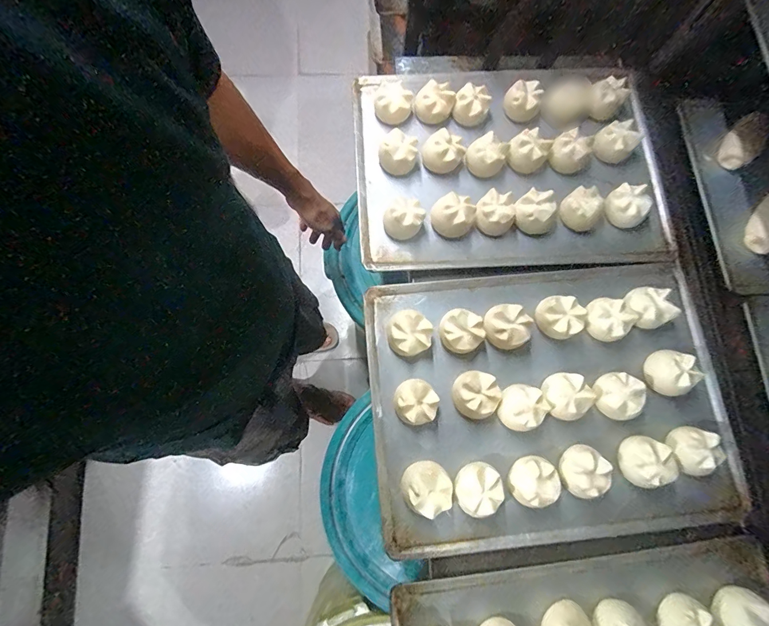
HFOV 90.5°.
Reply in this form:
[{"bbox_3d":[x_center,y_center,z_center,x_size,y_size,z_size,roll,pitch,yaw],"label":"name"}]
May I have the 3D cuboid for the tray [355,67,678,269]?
[{"bbox_3d":[0.187,-0.238,0.570,0.458,0.041,0.341,-4,78,-2],"label":"tray"}]

